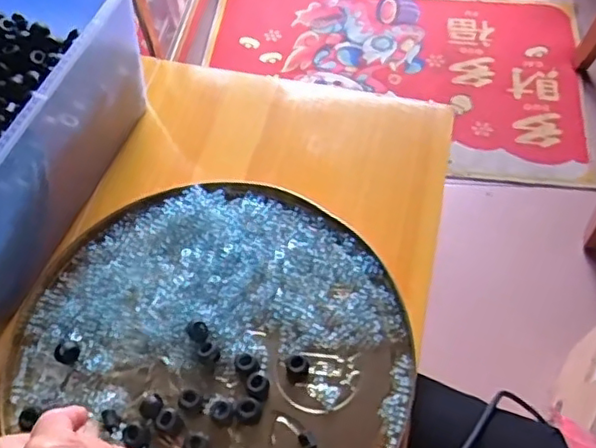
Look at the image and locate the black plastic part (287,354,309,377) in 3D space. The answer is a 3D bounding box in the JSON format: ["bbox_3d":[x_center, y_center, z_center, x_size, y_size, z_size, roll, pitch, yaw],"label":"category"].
[{"bbox_3d":[0.000,0.102,0.450,0.016,0.013,0.016,-1,60,2],"label":"black plastic part"}]

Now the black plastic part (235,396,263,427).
[{"bbox_3d":[-0.035,0.133,0.435,0.017,0.010,0.019,-14,60,-5],"label":"black plastic part"}]

